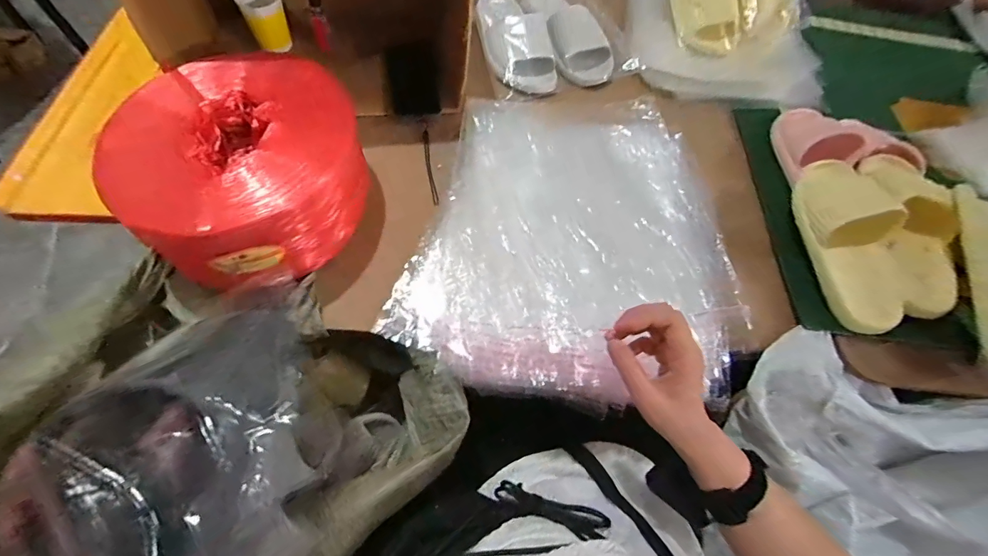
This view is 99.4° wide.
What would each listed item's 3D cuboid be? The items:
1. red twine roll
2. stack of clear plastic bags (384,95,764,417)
[{"bbox_3d":[-0.308,-0.125,0.520,0.228,0.149,0.248,2,61,-4],"label":"red twine roll"},{"bbox_3d":[0.117,-0.069,0.571,0.448,0.079,0.470,10,61,1],"label":"stack of clear plastic bags"}]

